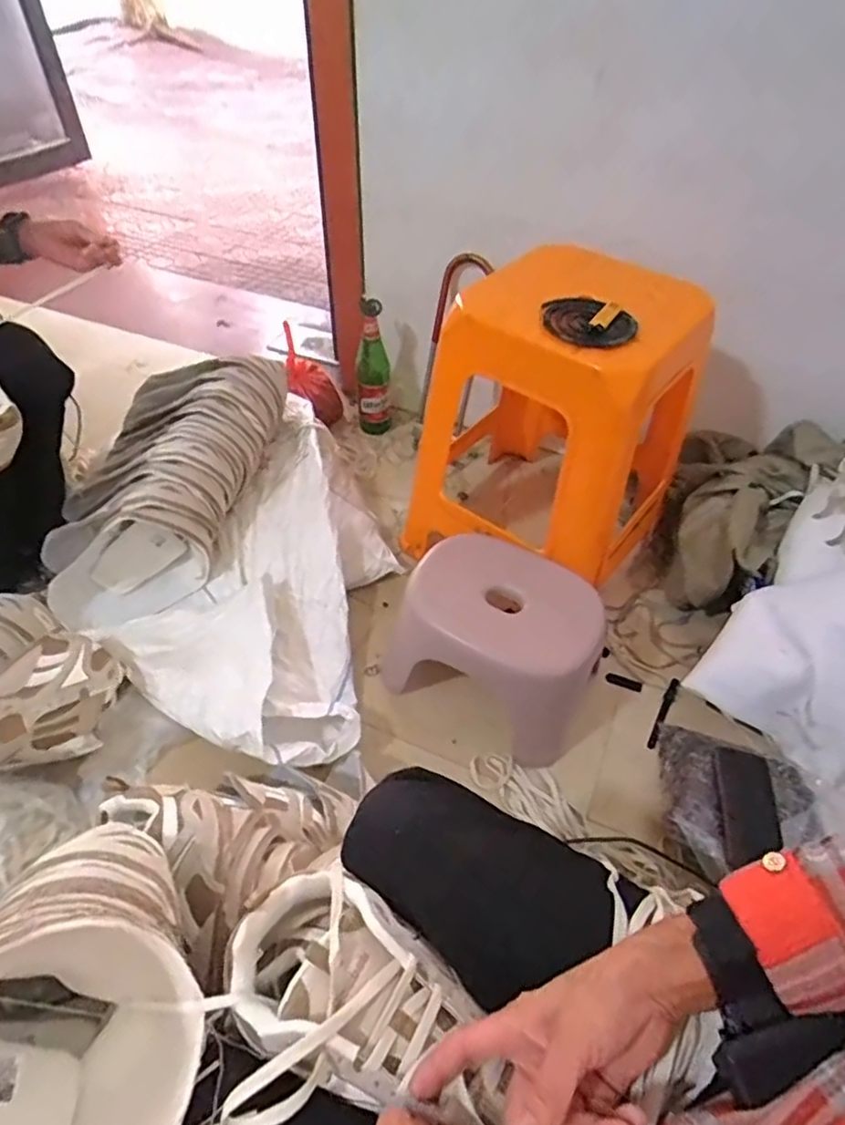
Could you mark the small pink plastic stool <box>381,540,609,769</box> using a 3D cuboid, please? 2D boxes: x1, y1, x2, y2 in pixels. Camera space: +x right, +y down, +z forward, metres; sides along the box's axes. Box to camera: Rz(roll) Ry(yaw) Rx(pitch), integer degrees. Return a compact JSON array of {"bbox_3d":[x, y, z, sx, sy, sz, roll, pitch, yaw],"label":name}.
[{"bbox_3d":[0.114,0.115,0.924,0.287,0.223,0.211,26,53,18],"label":"small pink plastic stool"}]

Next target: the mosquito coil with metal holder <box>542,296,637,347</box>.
[{"bbox_3d":[0.205,-0.314,0.785,0.104,0.023,0.109,1,49,-2],"label":"mosquito coil with metal holder"}]

